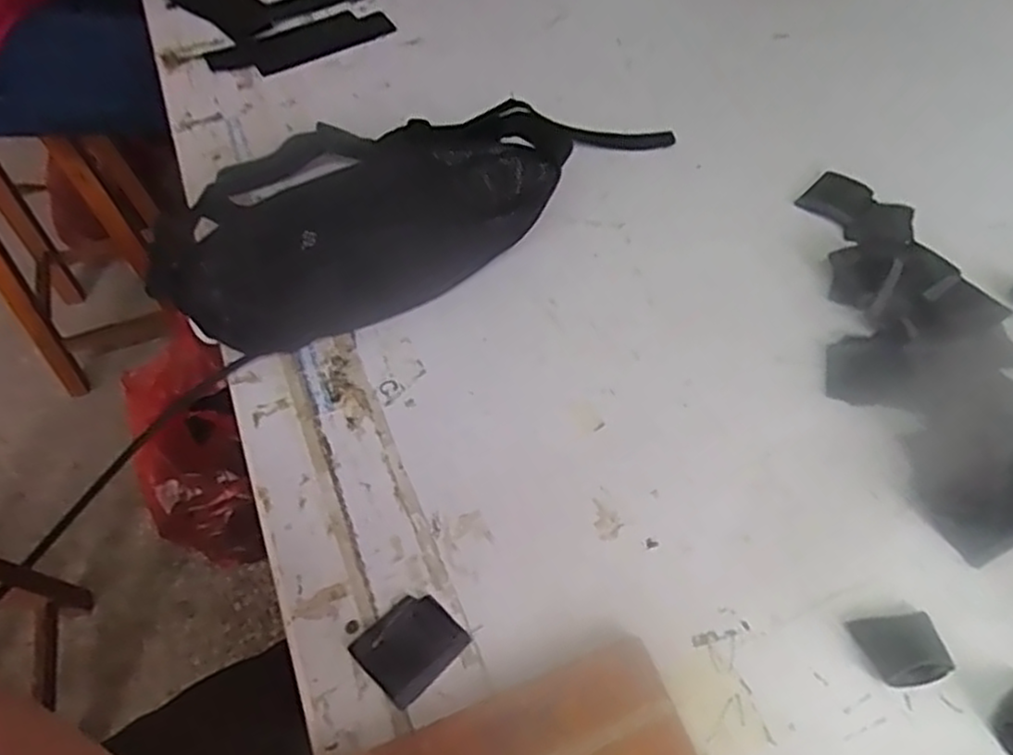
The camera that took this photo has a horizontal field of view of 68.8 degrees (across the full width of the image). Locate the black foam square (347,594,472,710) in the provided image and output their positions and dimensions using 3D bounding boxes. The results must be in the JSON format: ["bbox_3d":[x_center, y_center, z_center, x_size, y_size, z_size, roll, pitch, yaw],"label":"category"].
[{"bbox_3d":[-0.055,0.152,0.420,0.048,0.007,0.053,38,65,26],"label":"black foam square"}]

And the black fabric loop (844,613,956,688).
[{"bbox_3d":[0.215,0.149,0.403,0.040,0.015,0.035,-7,55,-1],"label":"black fabric loop"}]

